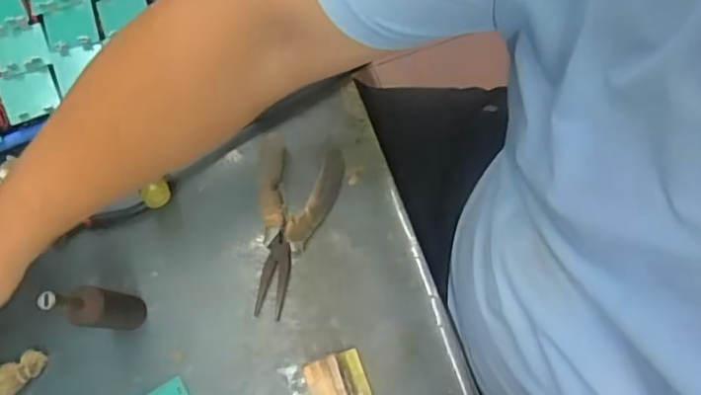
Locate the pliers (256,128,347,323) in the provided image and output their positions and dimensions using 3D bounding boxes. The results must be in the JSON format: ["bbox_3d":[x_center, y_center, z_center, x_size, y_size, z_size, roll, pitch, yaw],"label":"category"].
[{"bbox_3d":[-0.049,0.025,0.512,0.071,0.025,0.153,6,75,1],"label":"pliers"}]

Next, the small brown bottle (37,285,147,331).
[{"bbox_3d":[-0.191,0.084,0.443,0.023,0.139,0.031,4,75,0],"label":"small brown bottle"}]

